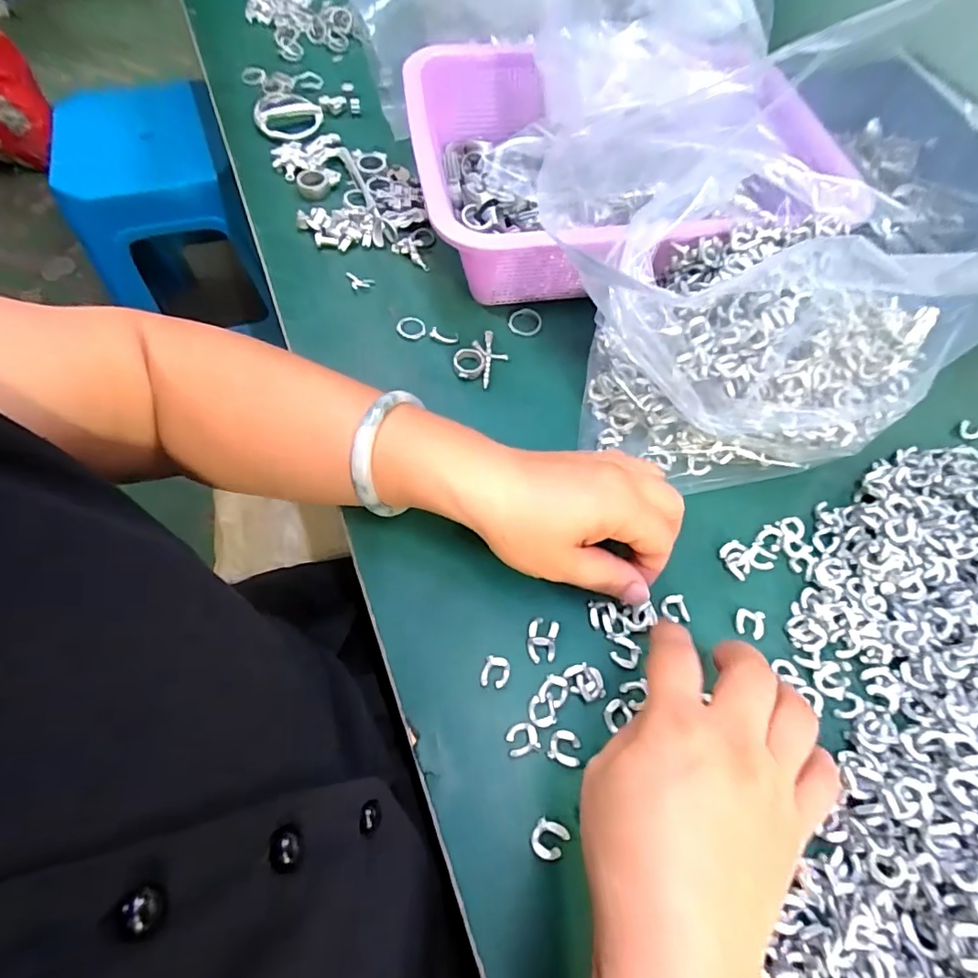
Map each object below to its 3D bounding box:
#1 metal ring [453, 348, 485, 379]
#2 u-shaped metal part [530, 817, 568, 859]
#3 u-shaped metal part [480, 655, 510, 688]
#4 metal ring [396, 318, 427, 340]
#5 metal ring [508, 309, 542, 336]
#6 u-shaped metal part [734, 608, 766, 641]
[{"bbox_3d":[-0.014,-0.087,0.353,0.022,0.009,0.021,1,64,-2],"label":"metal ring"},{"bbox_3d":[0.028,0.163,0.236,0.015,0.004,0.015,31,67,12],"label":"u-shaped metal part"},{"bbox_3d":[0.003,0.096,0.268,0.014,0.004,0.015,13,64,4],"label":"u-shaped metal part"},{"bbox_3d":[-0.056,-0.116,0.368,0.020,0.004,0.019,1,64,-2],"label":"metal ring"},{"bbox_3d":[0.027,-0.125,0.377,0.024,0.004,0.024,1,64,-2],"label":"metal ring"},{"bbox_3d":[0.148,0.076,0.289,0.016,0.004,0.015,16,64,6],"label":"u-shaped metal part"}]

